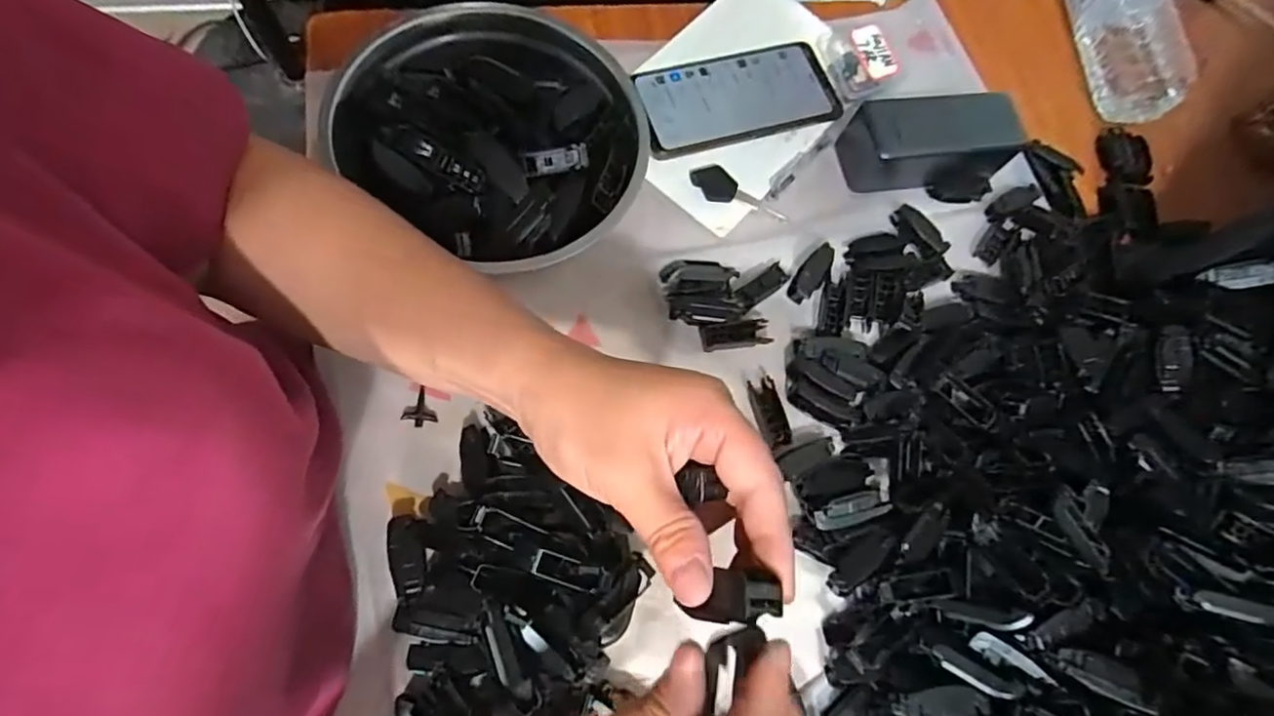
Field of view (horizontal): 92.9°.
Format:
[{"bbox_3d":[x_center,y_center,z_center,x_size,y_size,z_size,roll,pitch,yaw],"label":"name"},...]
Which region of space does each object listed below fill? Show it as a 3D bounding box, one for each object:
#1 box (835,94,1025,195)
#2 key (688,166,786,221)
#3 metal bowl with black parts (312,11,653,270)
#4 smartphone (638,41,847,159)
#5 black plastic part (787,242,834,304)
[{"bbox_3d":[0.232,-0.171,0.479,0.126,0.050,0.059,-5,72,-10],"label":"box"},{"bbox_3d":[0.078,-0.125,0.470,0.078,0.013,0.025,34,70,5],"label":"key"},{"bbox_3d":[-0.094,-0.153,0.421,0.202,0.062,0.185,2,71,-7],"label":"metal bowl with black parts"},{"bbox_3d":[0.084,-0.211,0.490,0.162,0.008,0.078,-15,79,-10],"label":"smartphone"},{"bbox_3d":[0.129,-0.063,0.444,0.017,0.008,0.047,37,70,6],"label":"black plastic part"}]

